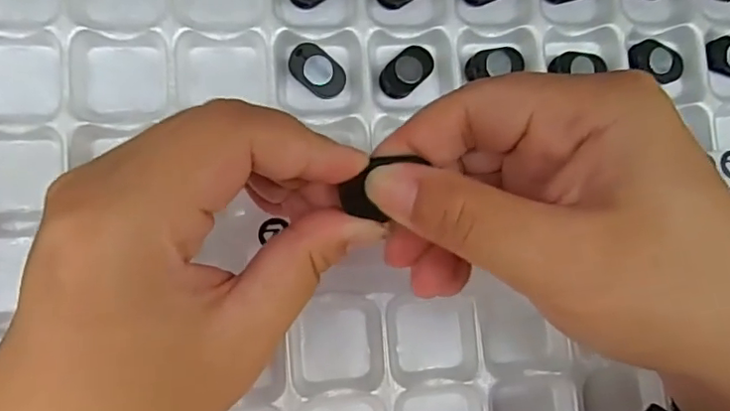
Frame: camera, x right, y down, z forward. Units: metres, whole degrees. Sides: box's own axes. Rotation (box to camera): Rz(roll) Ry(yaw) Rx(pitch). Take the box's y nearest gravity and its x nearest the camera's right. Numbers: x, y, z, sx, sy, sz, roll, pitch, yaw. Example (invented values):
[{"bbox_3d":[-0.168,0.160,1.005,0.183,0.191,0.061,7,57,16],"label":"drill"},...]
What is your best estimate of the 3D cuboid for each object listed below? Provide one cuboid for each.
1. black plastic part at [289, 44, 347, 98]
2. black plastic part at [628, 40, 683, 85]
[{"bbox_3d":[-0.023,-0.064,0.270,0.029,0.004,0.018,38,80,-3],"label":"black plastic part"},{"bbox_3d":[0.152,-0.076,0.296,0.031,0.004,0.018,18,82,-6],"label":"black plastic part"}]

